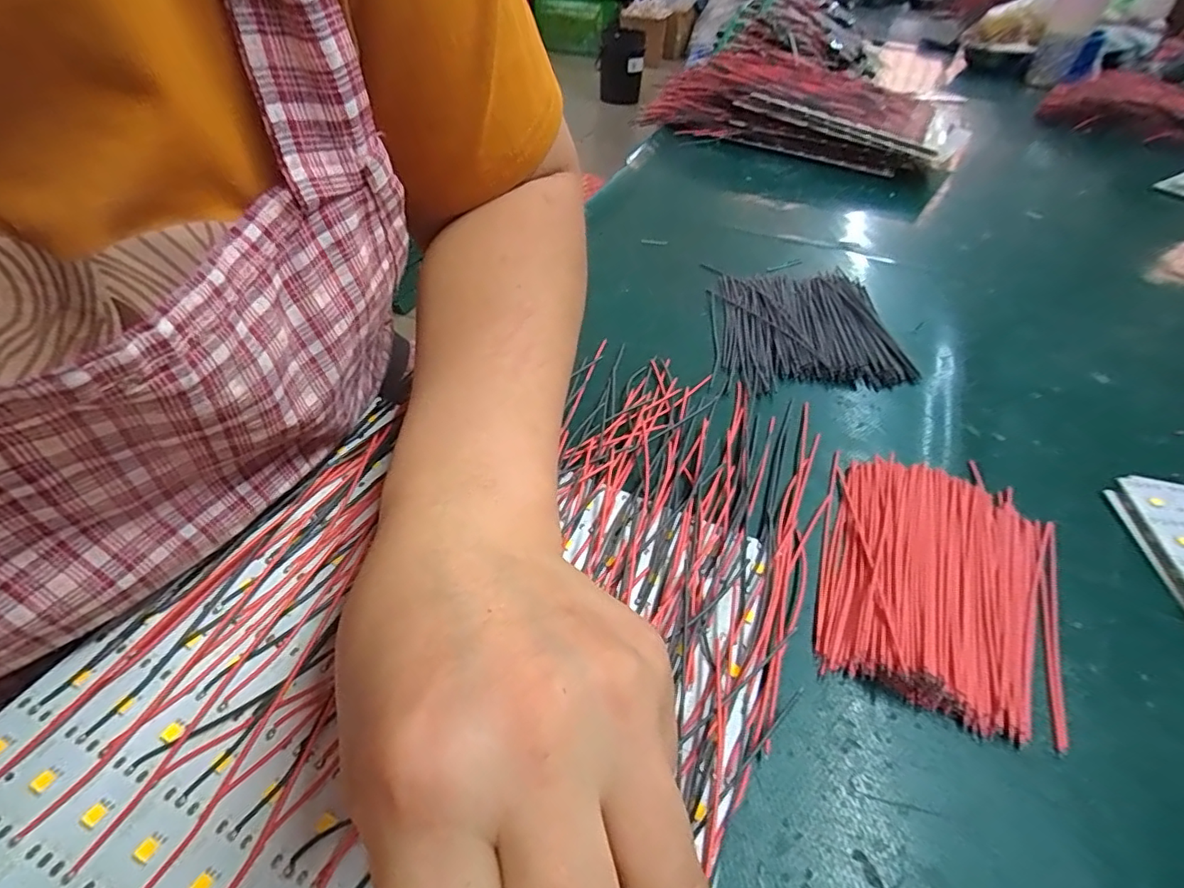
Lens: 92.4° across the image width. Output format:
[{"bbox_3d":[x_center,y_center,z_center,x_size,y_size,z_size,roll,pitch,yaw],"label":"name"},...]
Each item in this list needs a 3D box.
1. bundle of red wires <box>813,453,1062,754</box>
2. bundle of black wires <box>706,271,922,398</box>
[{"bbox_3d":[0.146,0.052,0.238,0.091,0.012,0.125,18,44,15],"label":"bundle of red wires"},{"bbox_3d":[0.141,-0.082,0.387,0.120,0.009,0.140,0,42,-3],"label":"bundle of black wires"}]

